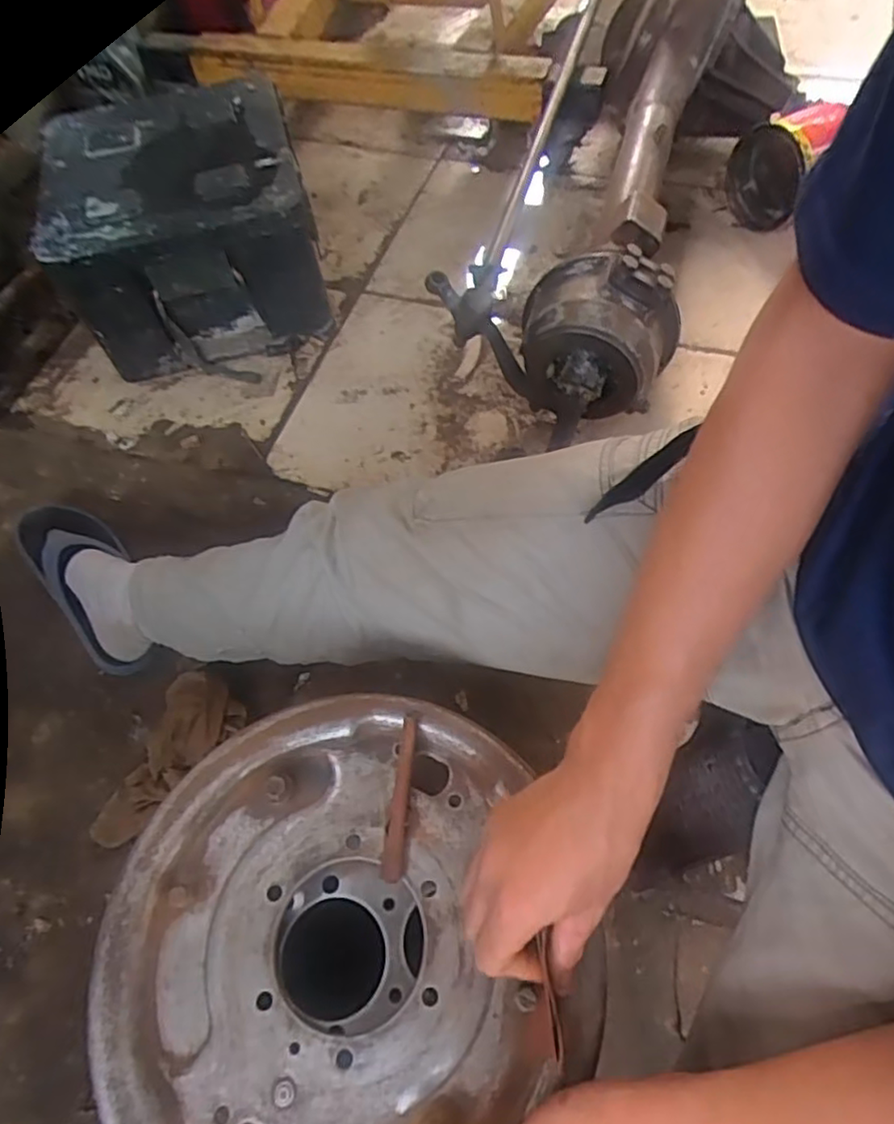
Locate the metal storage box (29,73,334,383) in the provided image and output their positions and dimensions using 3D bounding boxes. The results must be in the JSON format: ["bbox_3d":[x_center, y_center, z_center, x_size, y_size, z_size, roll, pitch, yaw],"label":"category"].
[{"bbox_3d":[-0.372,-0.469,0.954,0.337,0.246,0.284,-14,61,-4],"label":"metal storage box"}]

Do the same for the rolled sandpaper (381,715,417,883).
[{"bbox_3d":[-0.030,0.155,0.421,0.012,0.018,0.101,3,62,7],"label":"rolled sandpaper"}]

